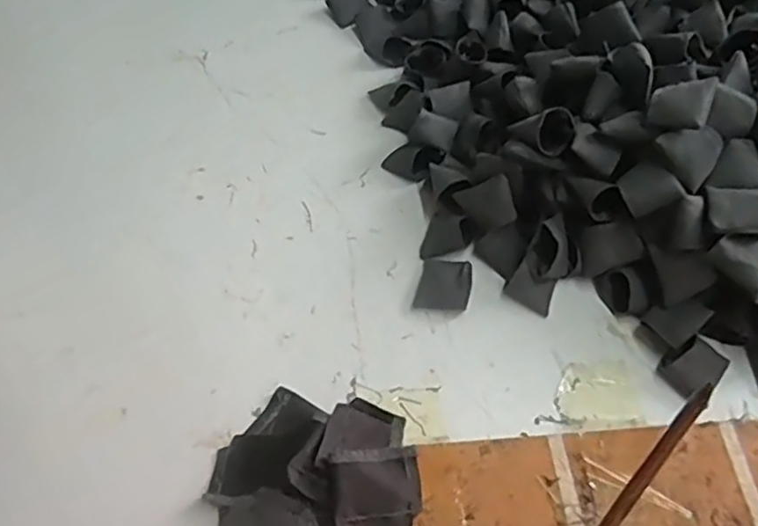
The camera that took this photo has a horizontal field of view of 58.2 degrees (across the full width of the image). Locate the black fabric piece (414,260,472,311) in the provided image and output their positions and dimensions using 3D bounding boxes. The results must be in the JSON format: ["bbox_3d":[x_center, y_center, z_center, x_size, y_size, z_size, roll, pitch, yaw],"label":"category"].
[{"bbox_3d":[0.048,0.015,0.499,0.038,0.014,0.039,9,53,8],"label":"black fabric piece"}]

